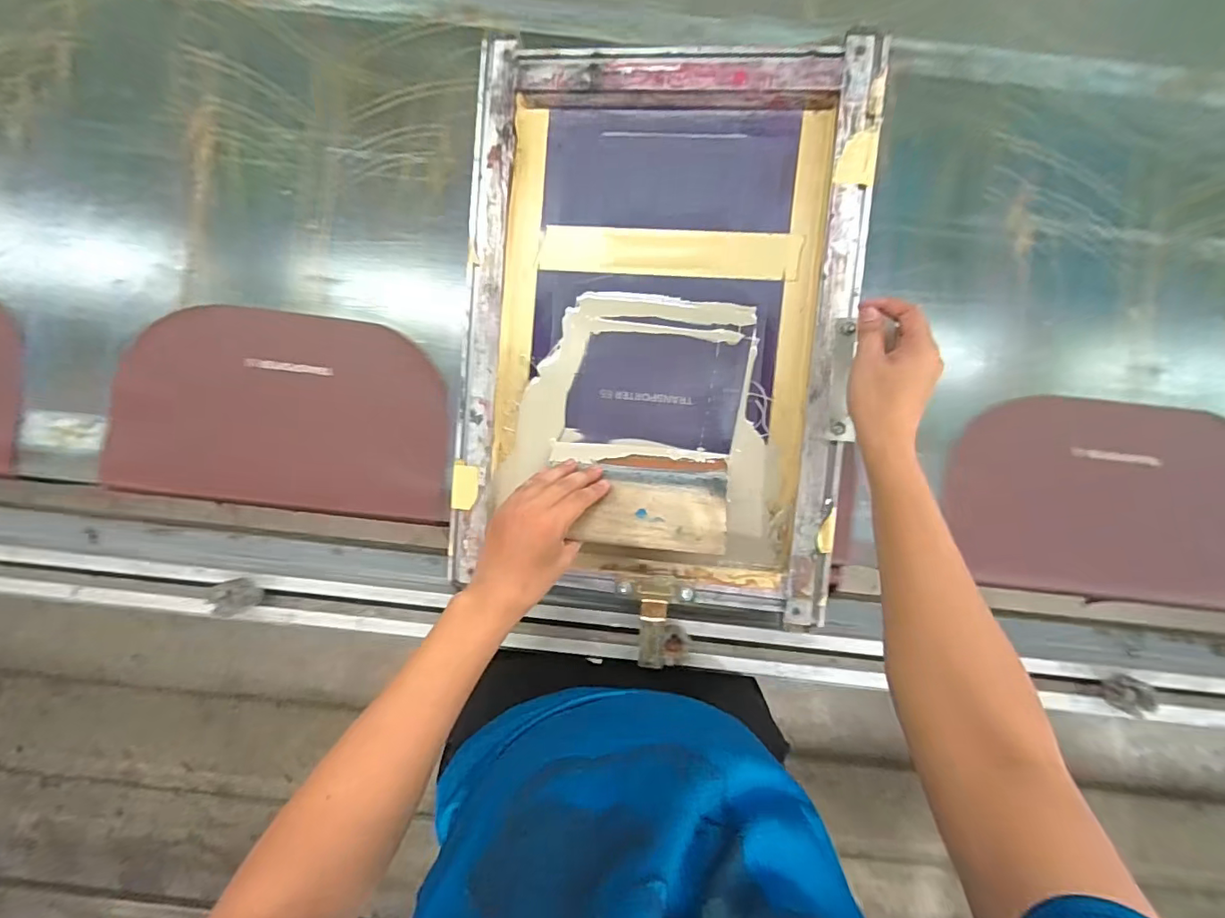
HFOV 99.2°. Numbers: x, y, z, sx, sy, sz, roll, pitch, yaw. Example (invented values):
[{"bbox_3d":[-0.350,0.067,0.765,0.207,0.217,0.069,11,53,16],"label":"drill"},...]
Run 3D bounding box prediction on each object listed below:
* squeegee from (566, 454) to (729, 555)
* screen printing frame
[{"bbox_3d":[0.044,0.044,0.506,0.128,0.025,0.114,5,48,8],"label":"squeegee"},{"bbox_3d":[0.042,-0.131,0.537,0.387,0.040,0.538,5,93,7],"label":"screen printing frame"}]

